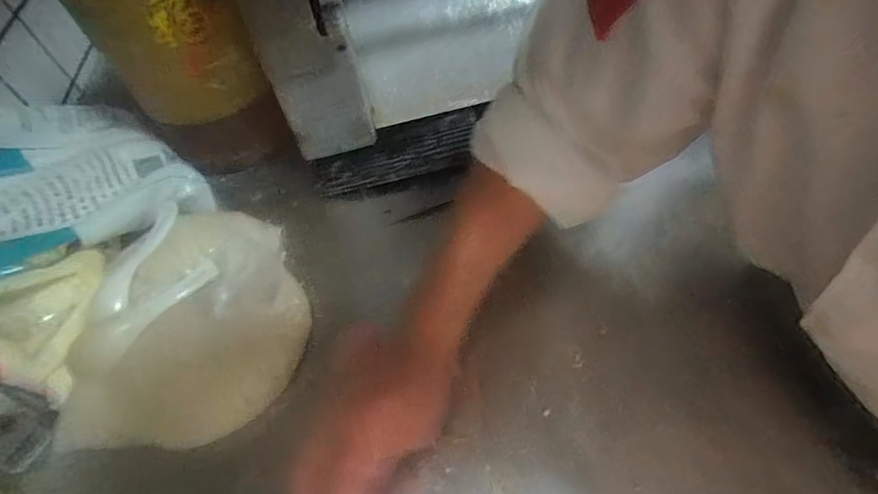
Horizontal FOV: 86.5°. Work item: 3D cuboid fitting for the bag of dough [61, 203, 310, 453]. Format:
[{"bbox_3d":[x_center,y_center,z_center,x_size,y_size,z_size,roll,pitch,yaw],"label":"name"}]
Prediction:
[{"bbox_3d":[-0.208,0.058,0.412,0.181,0.055,0.216,-2,55,3],"label":"bag of dough"}]

